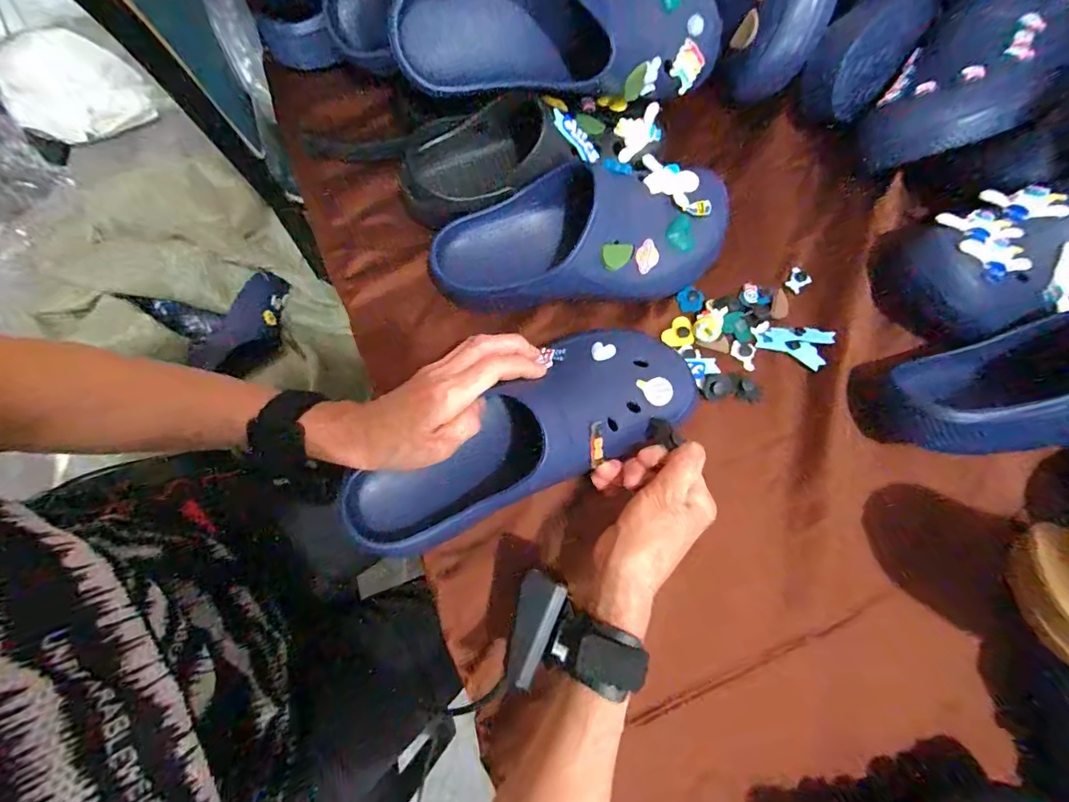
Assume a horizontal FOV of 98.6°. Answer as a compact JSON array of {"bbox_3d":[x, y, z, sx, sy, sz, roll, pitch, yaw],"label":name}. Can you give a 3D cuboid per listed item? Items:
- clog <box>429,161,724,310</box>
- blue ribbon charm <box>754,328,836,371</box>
[{"bbox_3d":[0.041,-0.143,0.412,0.265,0.078,0.113,-14,75,-6],"label":"clog"},{"bbox_3d":[0.244,-0.056,0.430,0.063,0.007,0.036,22,74,4],"label":"blue ribbon charm"}]

